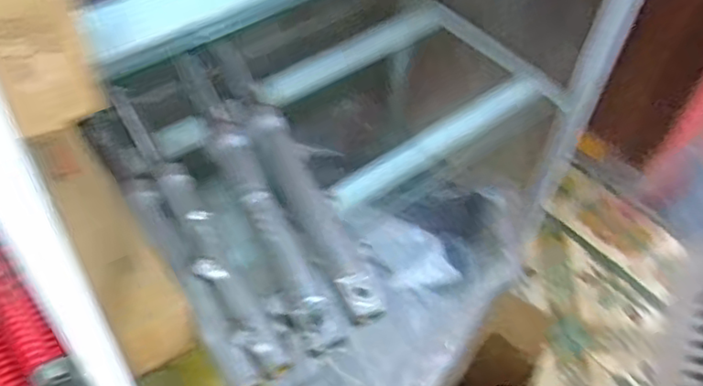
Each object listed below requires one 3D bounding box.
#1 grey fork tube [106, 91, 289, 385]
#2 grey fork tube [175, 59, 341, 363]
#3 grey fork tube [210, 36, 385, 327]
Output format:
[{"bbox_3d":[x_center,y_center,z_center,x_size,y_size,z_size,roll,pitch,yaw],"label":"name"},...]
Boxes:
[{"bbox_3d":[-0.189,0.027,0.749,0.055,0.046,0.454,-21,55,-21],"label":"grey fork tube"},{"bbox_3d":[-0.126,-0.012,0.769,0.044,0.041,0.454,-19,54,-20],"label":"grey fork tube"},{"bbox_3d":[-0.082,-0.038,0.792,0.047,0.040,0.471,-20,54,-20],"label":"grey fork tube"}]

